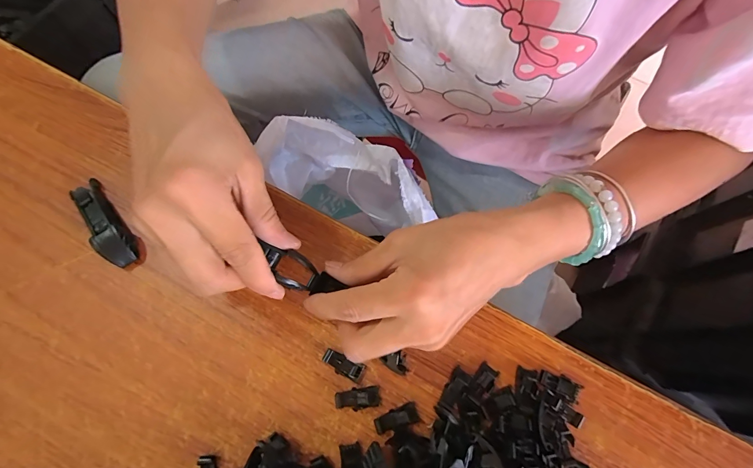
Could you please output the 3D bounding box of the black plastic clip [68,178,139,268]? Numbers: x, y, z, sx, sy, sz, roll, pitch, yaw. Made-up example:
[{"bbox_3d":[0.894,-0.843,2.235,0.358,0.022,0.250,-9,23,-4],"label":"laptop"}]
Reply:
[{"bbox_3d":[-0.190,-0.008,0.243,0.024,0.014,0.071,-39,76,-13],"label":"black plastic clip"}]

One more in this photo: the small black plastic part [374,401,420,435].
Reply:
[{"bbox_3d":[0.012,0.110,0.210,0.026,0.009,0.011,-15,72,-6],"label":"small black plastic part"}]

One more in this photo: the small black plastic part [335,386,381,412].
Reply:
[{"bbox_3d":[-0.011,0.100,0.213,0.027,0.004,0.011,1,70,-15],"label":"small black plastic part"}]

